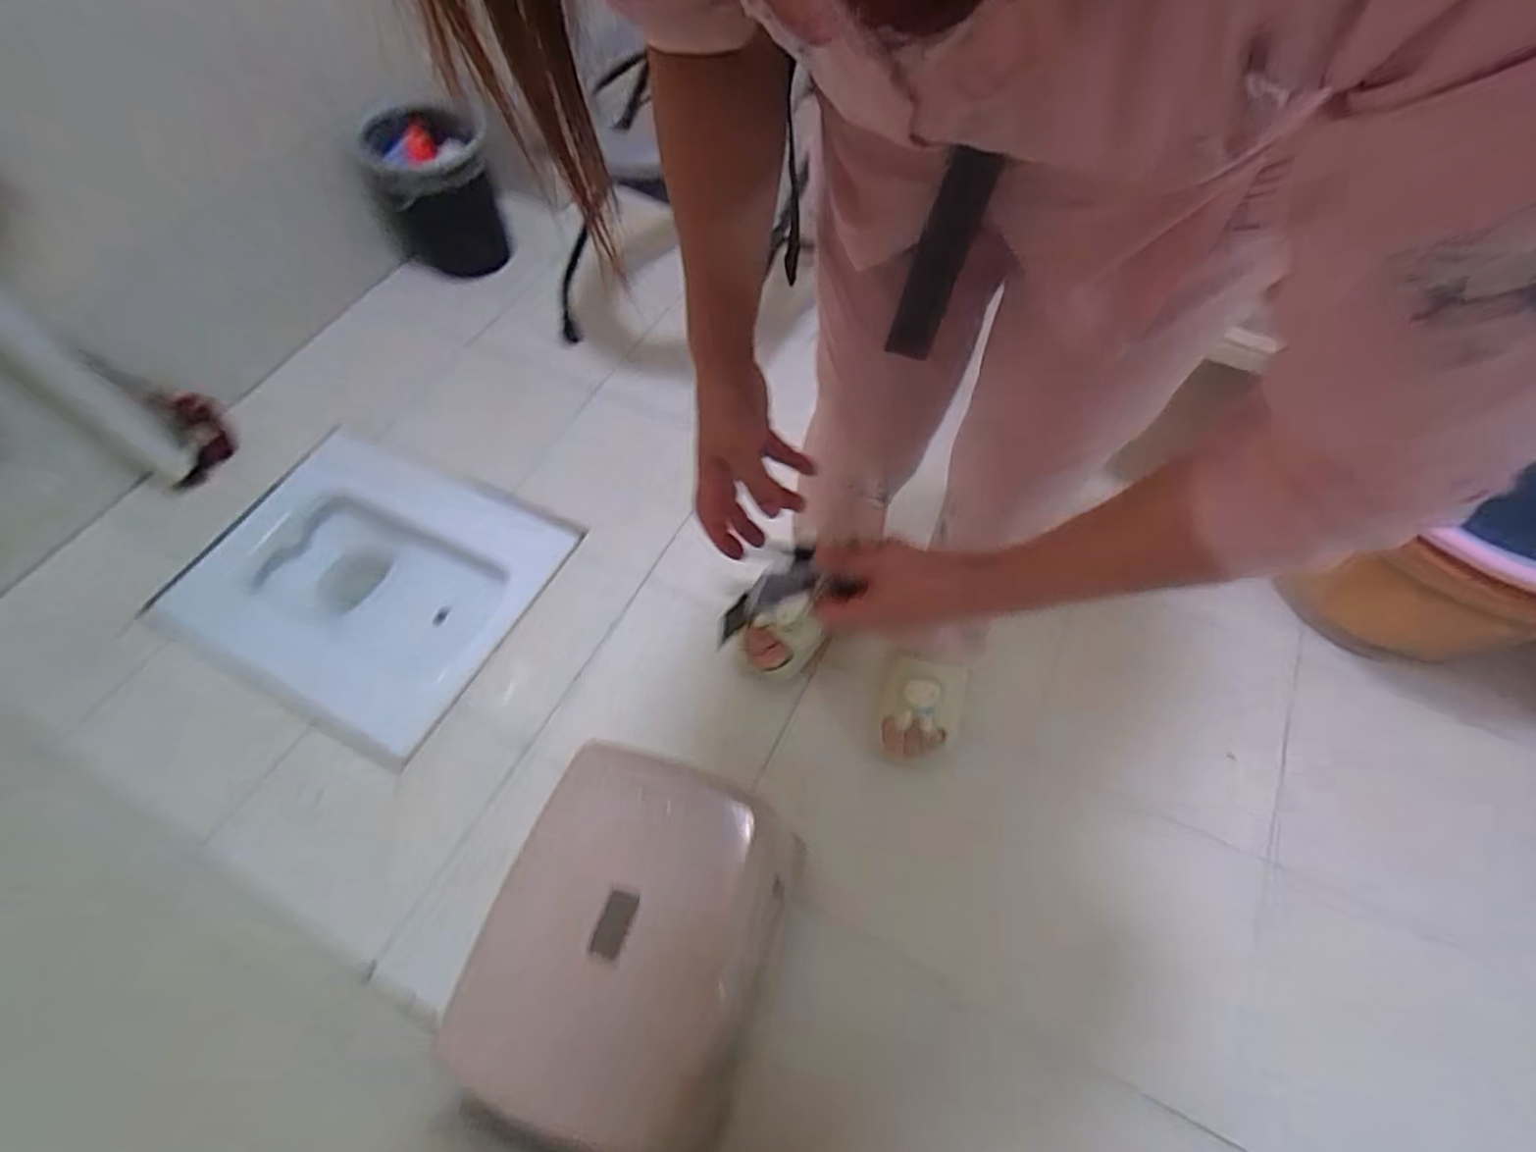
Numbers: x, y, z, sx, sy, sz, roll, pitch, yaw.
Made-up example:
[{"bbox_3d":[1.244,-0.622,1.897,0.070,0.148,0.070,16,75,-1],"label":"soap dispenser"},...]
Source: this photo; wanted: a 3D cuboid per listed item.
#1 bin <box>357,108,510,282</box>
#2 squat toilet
[{"bbox_3d":[-0.684,-0.786,1.430,0.232,0.268,0.232,-28,61,-13],"label":"bin"},{"bbox_3d":[-0.653,-0.002,1.172,0.594,0.156,0.491,22,63,14],"label":"squat toilet"}]

